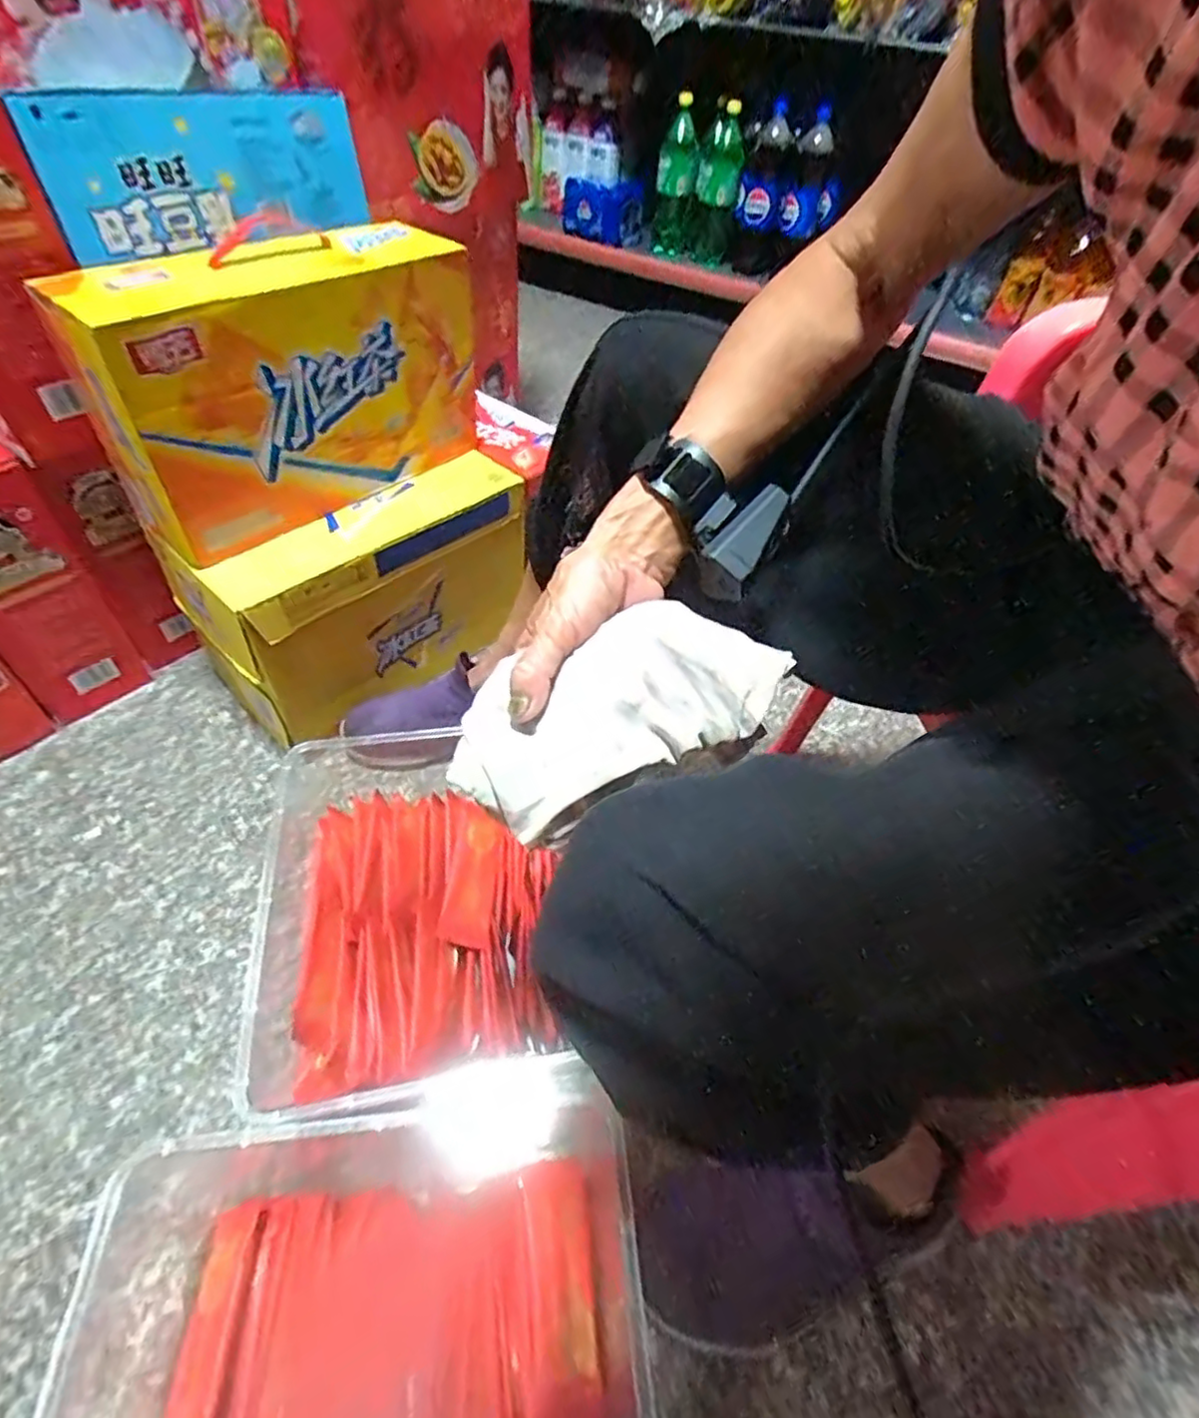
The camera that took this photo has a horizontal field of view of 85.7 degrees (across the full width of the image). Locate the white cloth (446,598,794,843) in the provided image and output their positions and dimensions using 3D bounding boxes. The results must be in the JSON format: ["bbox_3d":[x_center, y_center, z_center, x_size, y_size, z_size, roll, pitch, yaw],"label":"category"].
[{"bbox_3d":[0.008,-0.004,0.345,0.178,0.045,0.086,-23,54,-1],"label":"white cloth"}]

